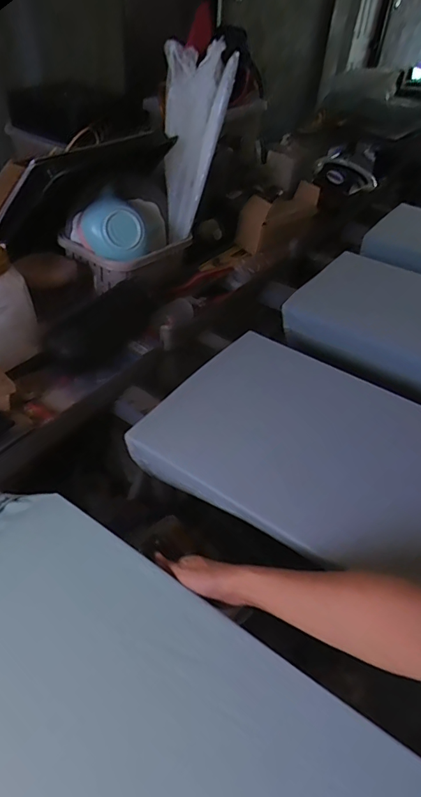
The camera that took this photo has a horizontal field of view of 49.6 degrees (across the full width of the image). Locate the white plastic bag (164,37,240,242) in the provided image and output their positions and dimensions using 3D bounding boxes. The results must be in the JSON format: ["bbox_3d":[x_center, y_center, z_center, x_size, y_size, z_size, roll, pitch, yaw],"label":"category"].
[{"bbox_3d":[-0.042,-0.554,1.004,0.161,0.386,0.079,12,20,8],"label":"white plastic bag"}]

